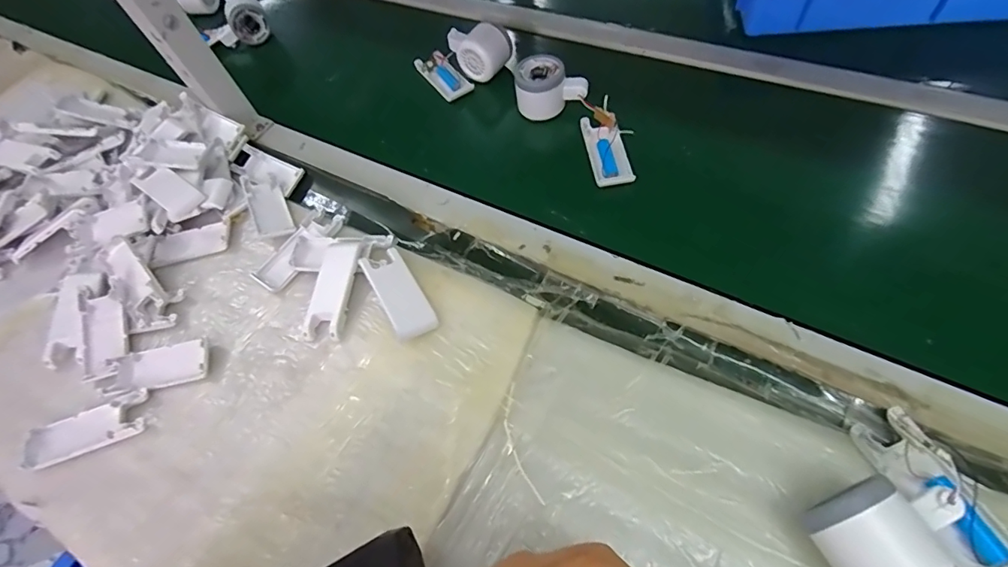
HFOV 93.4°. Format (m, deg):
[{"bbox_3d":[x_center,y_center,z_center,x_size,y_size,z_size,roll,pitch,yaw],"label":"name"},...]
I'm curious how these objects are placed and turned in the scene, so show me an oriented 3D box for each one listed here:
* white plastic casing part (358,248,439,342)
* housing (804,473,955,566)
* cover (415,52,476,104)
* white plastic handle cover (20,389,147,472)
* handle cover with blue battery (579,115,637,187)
[{"bbox_3d":[-0.099,0.009,0.443,0.039,0.010,0.098,-21,58,-24],"label":"white plastic casing part"},{"bbox_3d":[0.221,0.156,0.291,0.058,0.059,0.054,-25,59,-6],"label":"housing"},{"bbox_3d":[-0.084,-0.283,0.648,0.040,0.021,0.098,-47,58,10],"label":"cover"},{"bbox_3d":[-0.373,0.132,0.423,0.103,0.012,0.039,-20,58,-3],"label":"white plastic handle cover"},{"bbox_3d":[0.114,-0.149,0.527,0.041,0.021,0.097,-9,58,4],"label":"handle cover with blue battery"}]

